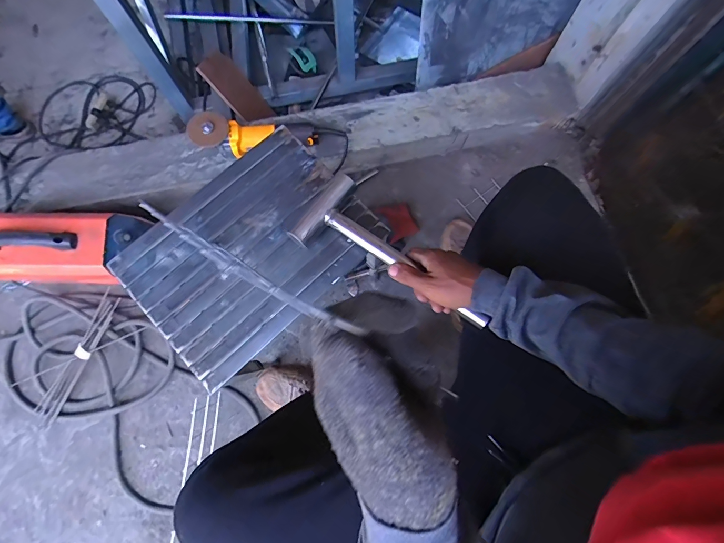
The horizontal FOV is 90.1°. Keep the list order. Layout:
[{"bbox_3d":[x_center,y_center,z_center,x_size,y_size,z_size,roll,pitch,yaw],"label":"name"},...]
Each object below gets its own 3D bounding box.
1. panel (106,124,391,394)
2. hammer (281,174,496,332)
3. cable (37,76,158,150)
[{"bbox_3d":[-0.170,-0.035,0.546,0.340,0.020,0.247,-43,81,-7],"label":"panel"},{"bbox_3d":[0.042,-0.018,0.497,0.280,0.029,0.117,36,81,12],"label":"hammer"},{"bbox_3d":[-0.993,-0.597,1.348,0.427,0.057,0.308,-1,79,0],"label":"cable"}]

